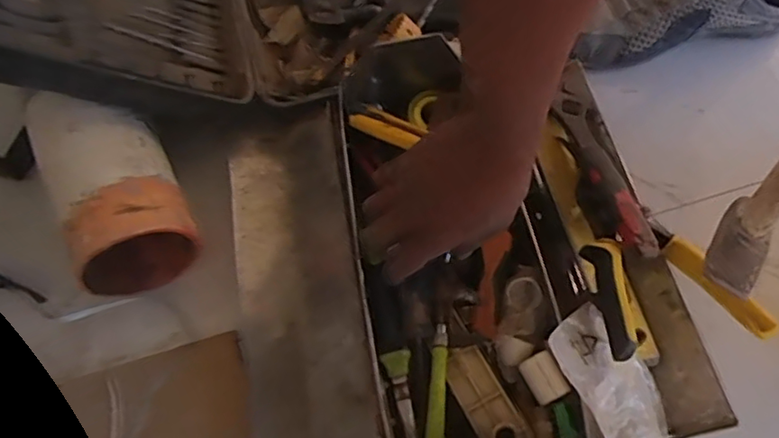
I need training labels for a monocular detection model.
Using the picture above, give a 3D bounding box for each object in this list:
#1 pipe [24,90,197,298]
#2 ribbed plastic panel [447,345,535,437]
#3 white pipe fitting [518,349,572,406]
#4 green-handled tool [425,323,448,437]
[{"bbox_3d":[-0.258,-0.027,0.569,0.107,0.110,0.170,-27,65,-9],"label":"pipe"},{"bbox_3d":[0.075,0.142,0.467,0.036,0.017,0.088,-26,65,-9],"label":"ribbed plastic panel"},{"bbox_3d":[0.120,0.125,0.466,0.024,0.025,0.036,-26,65,-9],"label":"white pipe fitting"},{"bbox_3d":[0.038,0.132,0.471,0.015,0.017,0.096,2,64,5],"label":"green-handled tool"}]

